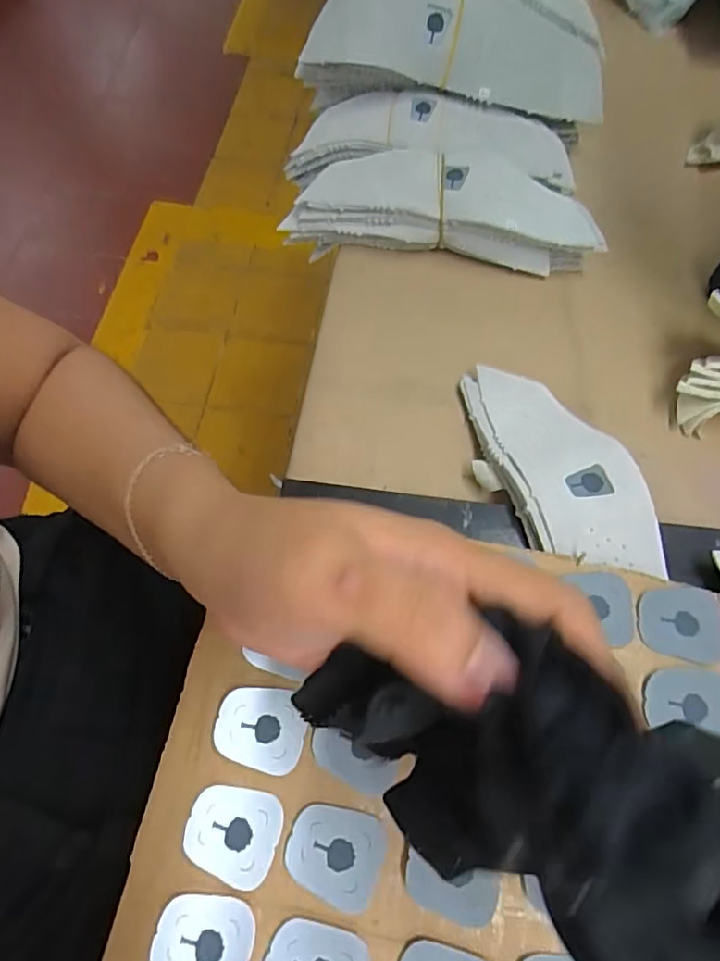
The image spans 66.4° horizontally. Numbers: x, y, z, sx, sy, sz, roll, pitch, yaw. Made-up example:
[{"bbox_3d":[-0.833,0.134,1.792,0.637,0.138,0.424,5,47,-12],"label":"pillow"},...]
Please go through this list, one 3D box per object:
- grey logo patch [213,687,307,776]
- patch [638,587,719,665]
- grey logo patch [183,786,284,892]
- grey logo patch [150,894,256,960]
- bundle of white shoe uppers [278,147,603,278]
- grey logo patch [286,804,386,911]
[{"bbox_3d":[-0.044,0.109,0.242,0.038,0.006,0.033,11,67,5],"label":"grey logo patch"},{"bbox_3d":[0.152,0.067,0.258,0.038,0.004,0.034,5,67,3],"label":"patch"},{"bbox_3d":[-0.053,0.146,0.229,0.038,0.004,0.033,14,67,7],"label":"grey logo patch"},{"bbox_3d":[-0.062,0.182,0.213,0.038,0.004,0.034,4,67,2],"label":"grey logo patch"},{"bbox_3d":[0.056,-0.193,0.391,0.219,0.051,0.062,10,67,5],"label":"bundle of white shoe uppers"},{"bbox_3d":[-0.010,0.152,0.224,0.037,0.004,0.033,17,68,8],"label":"grey logo patch"}]

